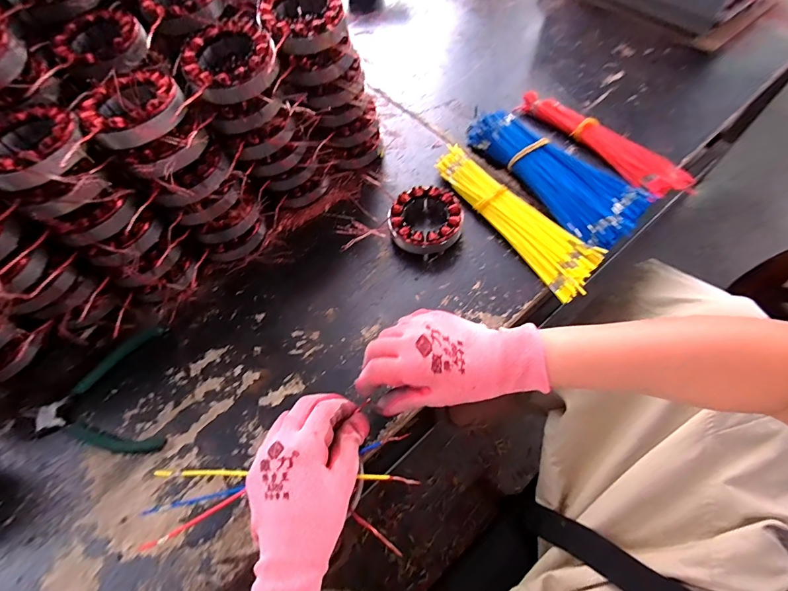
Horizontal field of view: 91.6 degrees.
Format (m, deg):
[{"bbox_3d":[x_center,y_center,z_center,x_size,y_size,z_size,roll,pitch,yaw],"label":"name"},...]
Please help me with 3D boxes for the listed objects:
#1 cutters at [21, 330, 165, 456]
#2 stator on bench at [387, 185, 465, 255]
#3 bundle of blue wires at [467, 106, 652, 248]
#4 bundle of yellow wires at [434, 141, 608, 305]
[{"bbox_3d":[-0.304,0.107,0.395,0.127,0.013,0.133,-15,62,-6],"label":"cutters"},{"bbox_3d":[0.039,-0.091,0.469,0.085,0.033,0.091,-1,61,2],"label":"stator on bench"},{"bbox_3d":[0.206,-0.163,0.492,0.097,0.032,0.243,-30,64,-14],"label":"bundle of blue wires"},{"bbox_3d":[0.148,-0.102,0.471,0.067,0.025,0.243,-31,65,-14],"label":"bundle of yellow wires"}]

